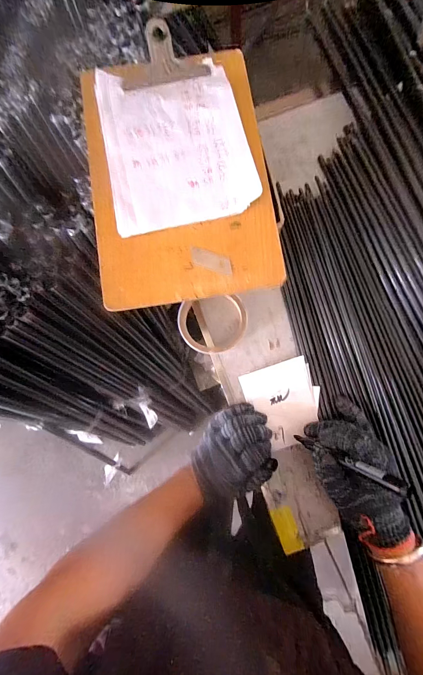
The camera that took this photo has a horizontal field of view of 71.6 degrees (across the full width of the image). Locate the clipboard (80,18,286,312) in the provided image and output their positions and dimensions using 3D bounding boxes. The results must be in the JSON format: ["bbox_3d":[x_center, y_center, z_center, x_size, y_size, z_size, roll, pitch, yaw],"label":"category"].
[{"bbox_3d":[-0.036,-0.180,0.319,0.192,0.013,0.282,-9,83,1],"label":"clipboard"}]

